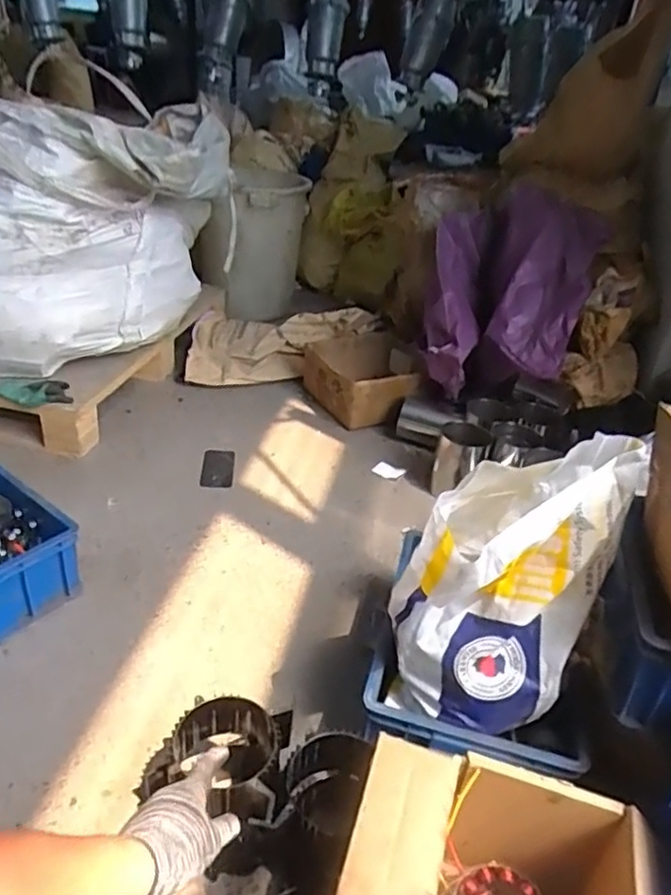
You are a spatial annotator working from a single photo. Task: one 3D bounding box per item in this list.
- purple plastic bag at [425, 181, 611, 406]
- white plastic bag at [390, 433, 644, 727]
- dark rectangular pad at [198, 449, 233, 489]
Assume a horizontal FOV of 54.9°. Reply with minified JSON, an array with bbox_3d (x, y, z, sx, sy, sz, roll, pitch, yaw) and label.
[{"bbox_3d":[0.465,-0.419,1.740,0.406,0.400,0.600,13,34,10],"label":"purple plastic bag"},{"bbox_3d":[0.207,0.169,0.814,0.210,0.350,0.229,22,36,22],"label":"white plastic bag"},{"bbox_3d":[-0.275,0.048,1.508,0.072,0.011,0.161,7,28,-11],"label":"dark rectangular pad"}]

